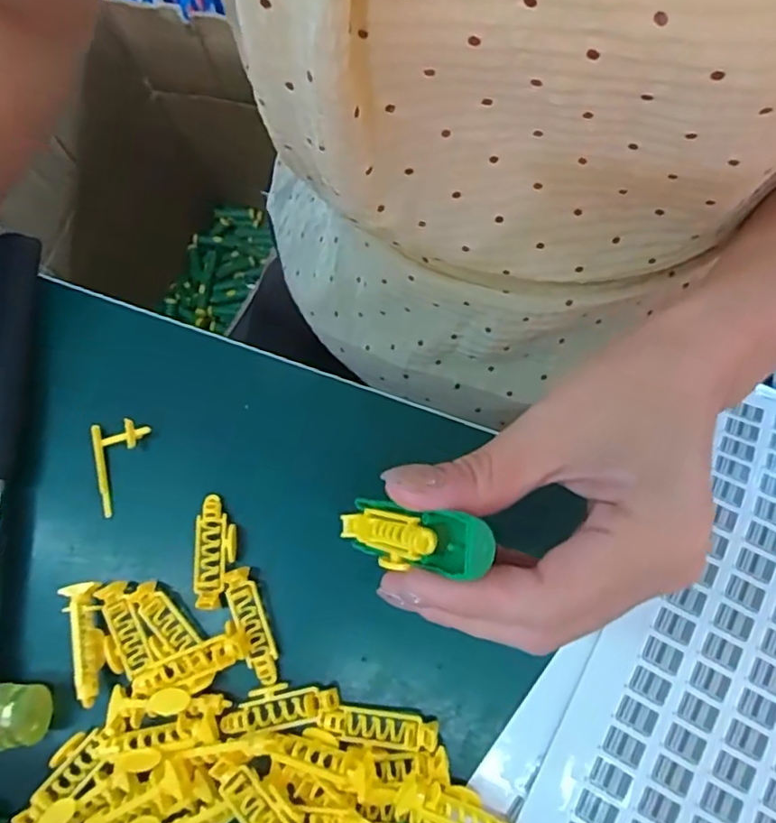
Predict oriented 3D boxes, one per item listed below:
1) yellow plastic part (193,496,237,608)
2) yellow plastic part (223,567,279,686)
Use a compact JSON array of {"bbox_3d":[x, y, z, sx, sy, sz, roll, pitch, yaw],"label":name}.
[{"bbox_3d":[-0.077,0.062,0.273,0.018,0.008,0.049,-3,74,3],"label":"yellow plastic part"},{"bbox_3d":[-0.058,0.091,0.263,0.014,0.009,0.048,-20,74,-2],"label":"yellow plastic part"}]

